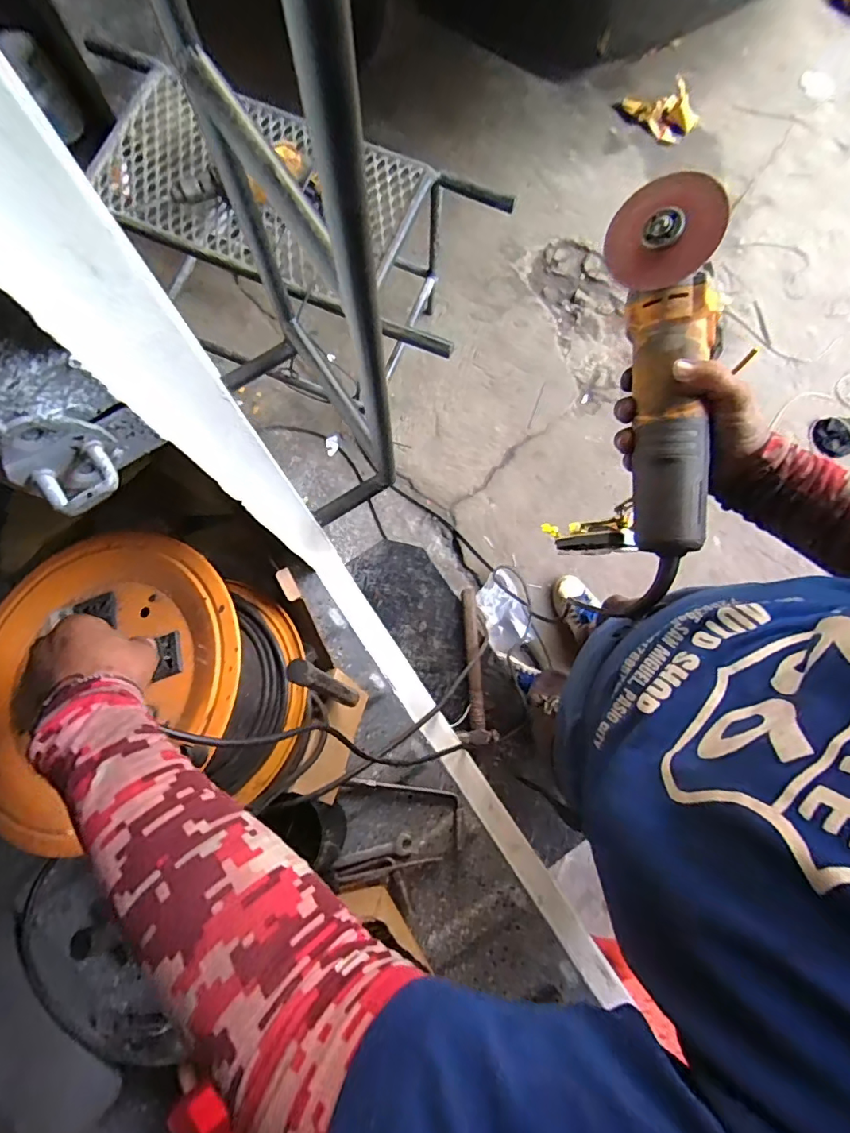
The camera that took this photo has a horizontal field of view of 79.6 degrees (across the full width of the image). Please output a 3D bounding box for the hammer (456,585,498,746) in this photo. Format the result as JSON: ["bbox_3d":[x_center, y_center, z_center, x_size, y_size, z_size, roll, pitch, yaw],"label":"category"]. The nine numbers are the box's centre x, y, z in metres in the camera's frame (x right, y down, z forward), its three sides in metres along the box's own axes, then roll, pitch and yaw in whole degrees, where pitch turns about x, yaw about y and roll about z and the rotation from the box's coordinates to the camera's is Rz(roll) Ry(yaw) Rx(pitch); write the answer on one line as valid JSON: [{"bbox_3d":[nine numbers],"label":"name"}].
[{"bbox_3d":[0.097,0.189,0.984,0.062,0.025,0.289,-2,79,-1],"label":"hammer"}]

